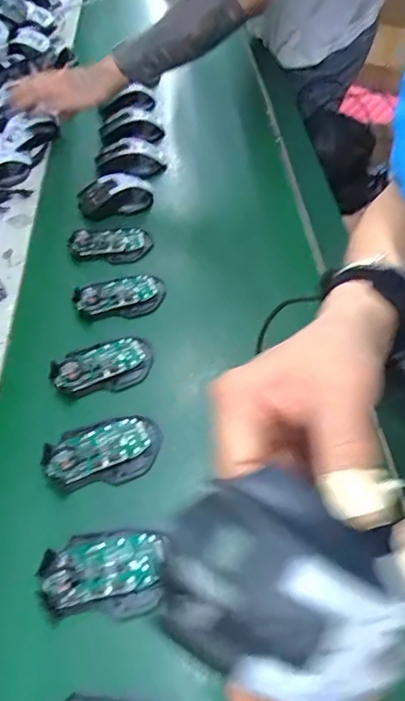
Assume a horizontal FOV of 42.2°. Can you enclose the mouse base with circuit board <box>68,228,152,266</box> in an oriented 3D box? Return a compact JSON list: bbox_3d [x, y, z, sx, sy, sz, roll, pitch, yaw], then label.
[{"bbox_3d":[-0.128,-0.146,0.740,0.113,0.025,0.072,-17,49,-4],"label":"mouse base with circuit board"}]

